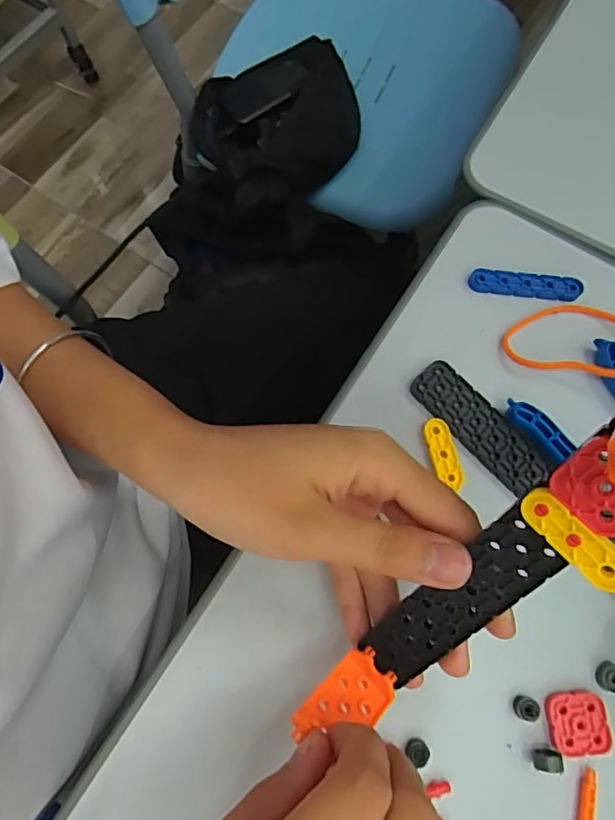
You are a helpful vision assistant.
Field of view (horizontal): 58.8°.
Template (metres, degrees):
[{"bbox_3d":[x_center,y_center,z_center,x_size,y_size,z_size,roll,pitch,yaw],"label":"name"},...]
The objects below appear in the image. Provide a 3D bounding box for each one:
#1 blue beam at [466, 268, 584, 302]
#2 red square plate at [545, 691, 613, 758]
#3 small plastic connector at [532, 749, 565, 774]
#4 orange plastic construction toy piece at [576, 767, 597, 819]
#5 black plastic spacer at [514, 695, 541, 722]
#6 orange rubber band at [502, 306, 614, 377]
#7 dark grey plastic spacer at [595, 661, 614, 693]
[{"bbox_3d":[0.124,-0.071,0.310,0.062,0.005,0.013,7,74,3],"label":"blue beam"},{"bbox_3d":[0.122,0.141,0.246,0.025,0.005,0.025,-2,74,0],"label":"red square plate"},{"bbox_3d":[0.105,0.154,0.240,0.011,0.012,0.007,-5,74,-1],"label":"small plastic connector"},{"bbox_3d":[0.120,0.177,0.235,0.006,0.004,0.038,15,74,5],"label":"orange plastic construction toy piece"},{"bbox_3d":[0.100,0.137,0.248,0.012,0.005,0.010,12,74,5],"label":"black plastic spacer"},{"bbox_3d":[0.146,-0.039,0.296,0.074,0.004,0.046,10,61,15],"label":"orange rubber band"},{"bbox_3d":[0.141,0.124,0.252,0.013,0.004,0.012,25,75,8],"label":"dark grey plastic spacer"}]

